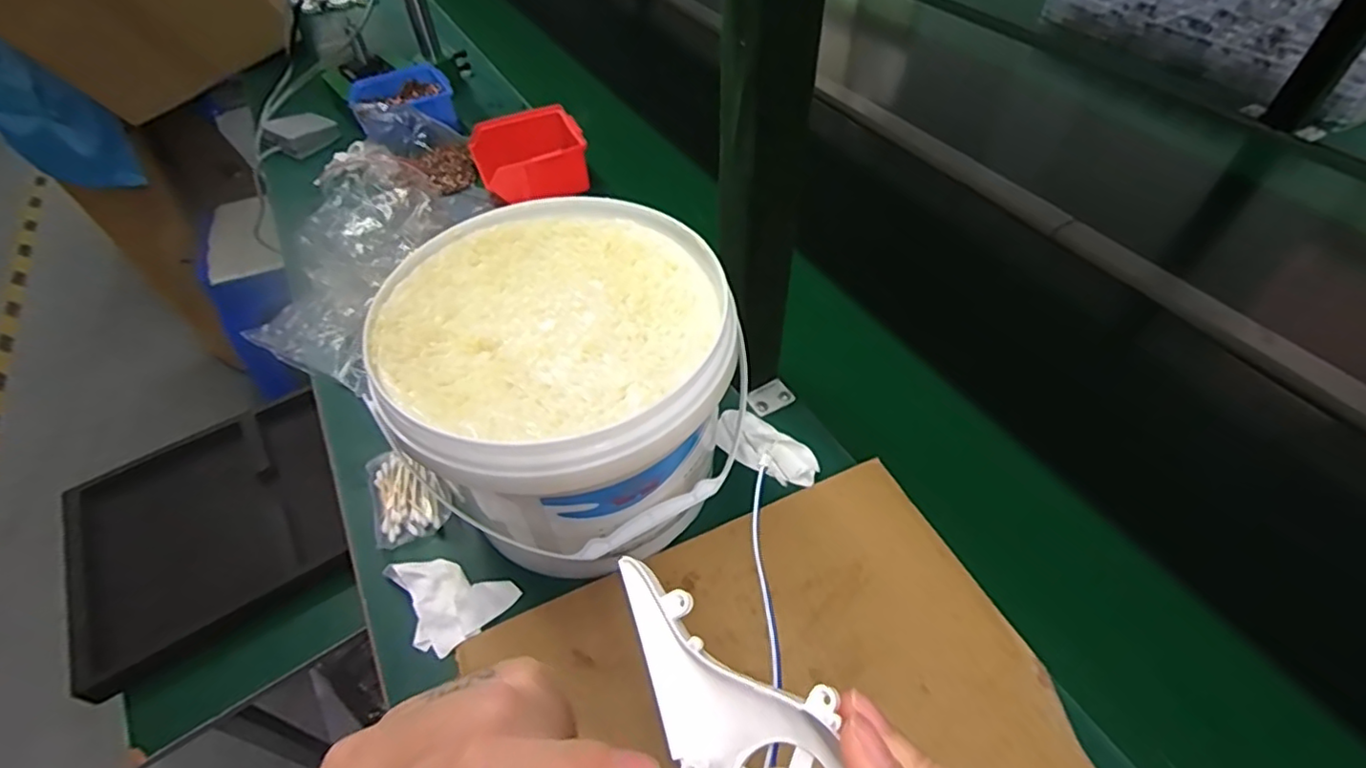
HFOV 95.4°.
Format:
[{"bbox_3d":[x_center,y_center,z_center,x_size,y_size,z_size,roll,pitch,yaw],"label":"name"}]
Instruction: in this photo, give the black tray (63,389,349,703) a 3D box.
[{"bbox_3d":[-0.572,0.162,0.747,0.283,0.024,0.289,-30,54,-22],"label":"black tray"}]

